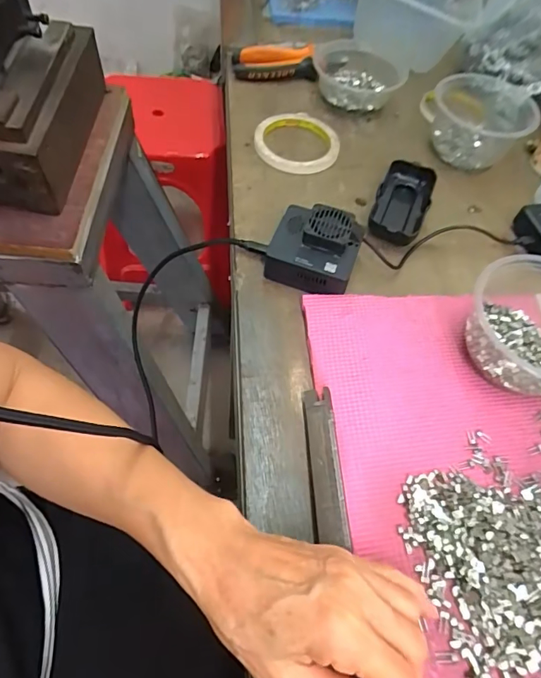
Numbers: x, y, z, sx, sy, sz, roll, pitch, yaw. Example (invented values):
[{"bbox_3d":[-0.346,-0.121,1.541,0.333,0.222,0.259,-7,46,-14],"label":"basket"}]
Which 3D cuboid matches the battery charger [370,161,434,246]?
[{"bbox_3d":[0.138,-0.142,0.471,0.052,0.027,0.106,22,59,7],"label":"battery charger"}]

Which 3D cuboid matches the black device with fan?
[{"bbox_3d":[0.041,-0.083,0.416,0.076,0.045,0.070,19,59,5],"label":"black device with fan"}]

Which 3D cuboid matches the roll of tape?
[{"bbox_3d":[0.031,-0.228,0.524,0.097,0.016,0.094,3,59,-5],"label":"roll of tape"}]

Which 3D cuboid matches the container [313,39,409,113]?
[{"bbox_3d":[0.112,-0.332,0.577,0.117,0.044,0.102,11,58,4],"label":"container"}]

